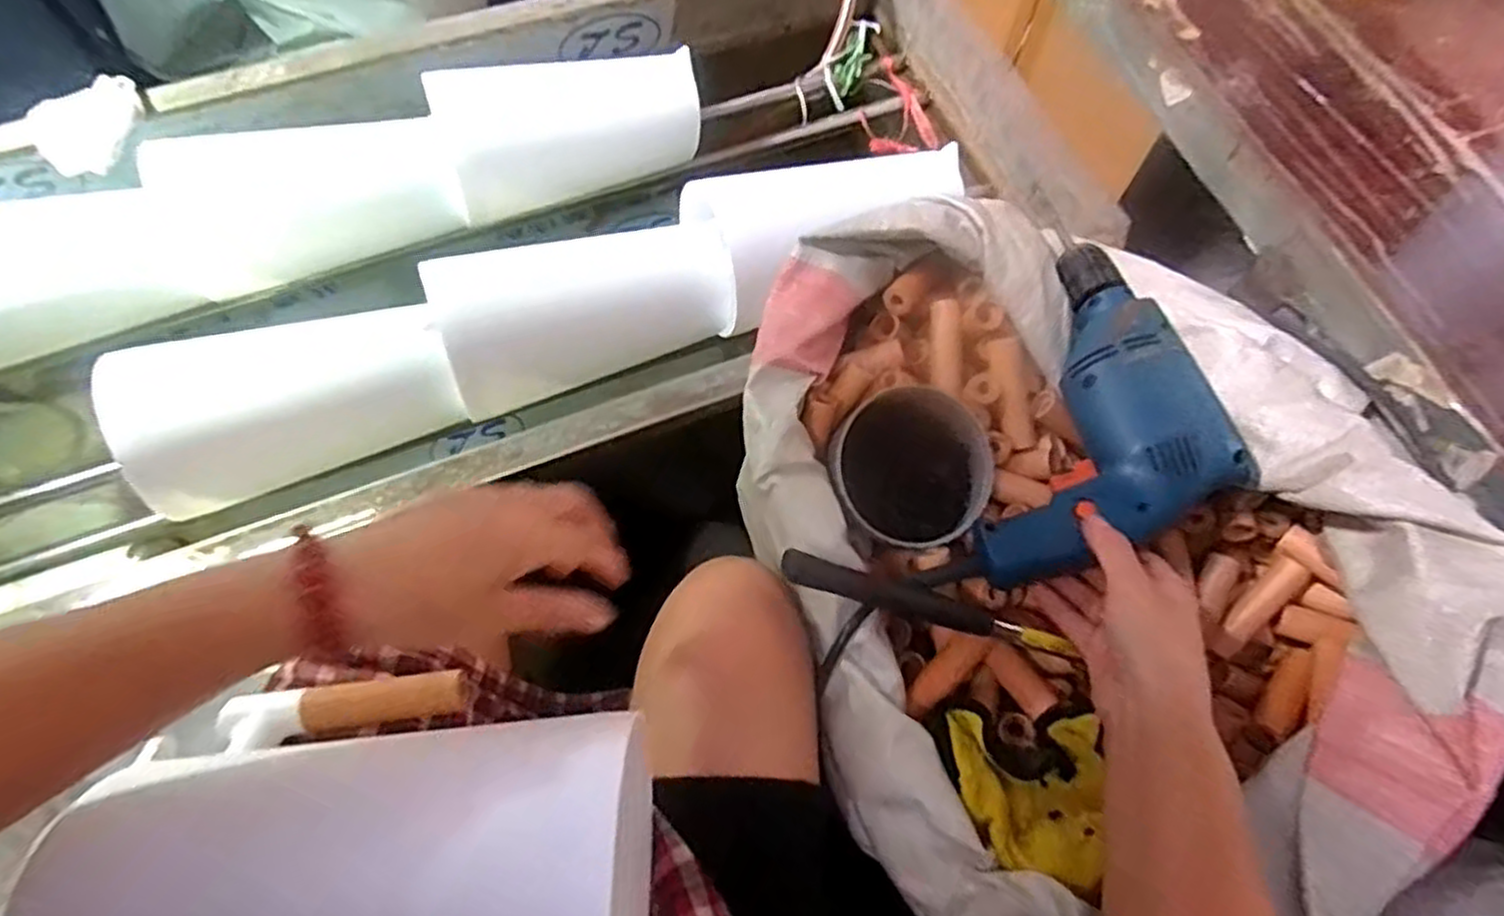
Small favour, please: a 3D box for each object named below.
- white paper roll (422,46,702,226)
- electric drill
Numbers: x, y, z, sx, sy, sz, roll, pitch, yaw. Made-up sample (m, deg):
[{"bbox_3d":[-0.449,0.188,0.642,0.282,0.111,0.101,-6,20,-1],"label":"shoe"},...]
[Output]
[{"bbox_3d":[-0.172,-0.319,0.729,0.246,0.074,0.113,-23,70,-12],"label":"white paper roll"},{"bbox_3d":[0.253,-0.025,0.508,0.136,0.052,0.259,22,67,6],"label":"electric drill"}]

